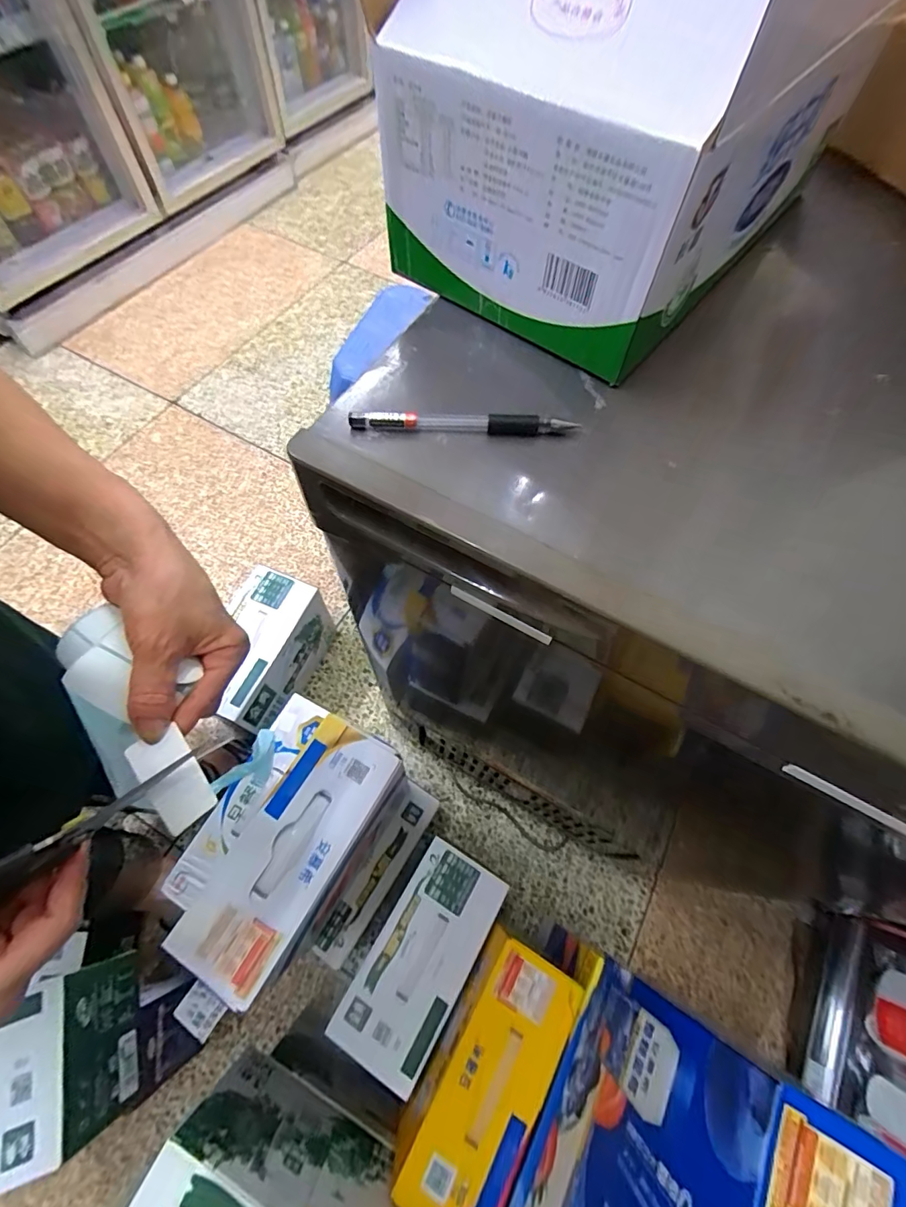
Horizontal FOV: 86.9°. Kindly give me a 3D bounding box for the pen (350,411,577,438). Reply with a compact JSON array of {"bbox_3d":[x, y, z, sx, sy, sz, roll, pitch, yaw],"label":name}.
[{"bbox_3d":[0.006,-0.110,0.293,0.136,0.012,0.006,1,64,-2],"label":"pen"}]

